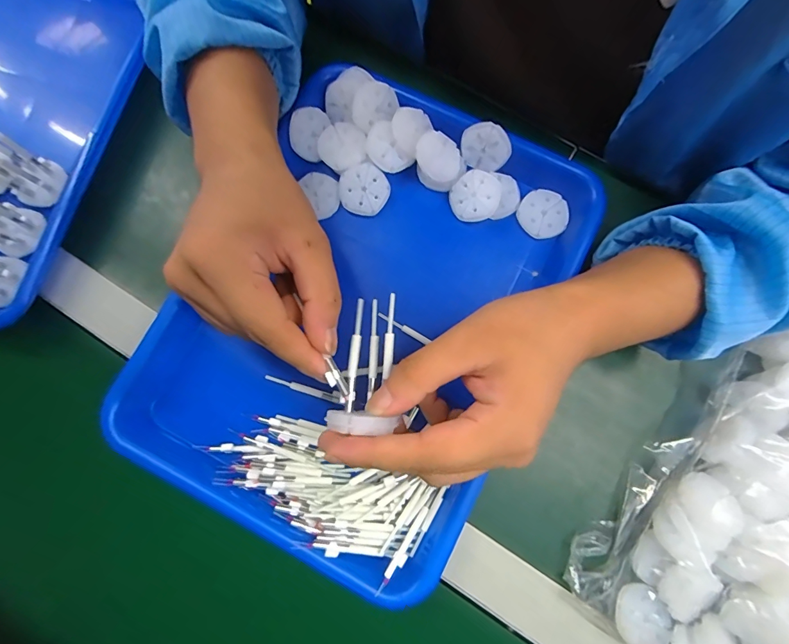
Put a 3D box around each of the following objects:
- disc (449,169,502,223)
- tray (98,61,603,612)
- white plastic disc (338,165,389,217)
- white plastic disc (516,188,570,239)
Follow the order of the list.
[{"bbox_3d":[0.062,-0.096,0.309,0.038,0.004,0.037,1,92,18],"label":"disc"},{"bbox_3d":[-0.022,-0.011,0.306,0.248,0.062,0.332,27,81,5],"label":"tray"},{"bbox_3d":[-0.024,-0.103,0.315,0.038,0.004,0.037,0,97,-2],"label":"white plastic disc"},{"bbox_3d":[0.115,-0.085,0.311,0.035,0.005,0.038,0,79,1],"label":"white plastic disc"}]

